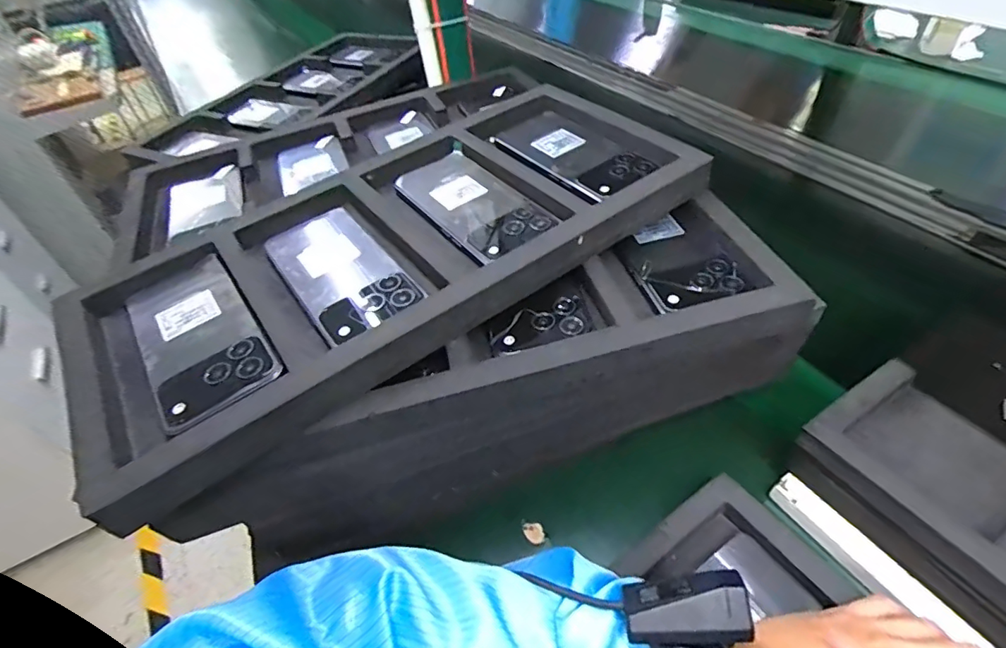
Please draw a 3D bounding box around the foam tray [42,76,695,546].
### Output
[{"bbox_3d":[-0.086,-0.068,0.415,0.467,0.036,0.231,-30,50,-20],"label":"foam tray"}]

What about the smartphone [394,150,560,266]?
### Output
[{"bbox_3d":[-0.027,-0.105,0.429,0.075,0.008,0.166,-30,50,-20],"label":"smartphone"}]

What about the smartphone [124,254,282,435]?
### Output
[{"bbox_3d":[-0.218,0.009,0.365,0.073,0.014,0.177,-32,50,-22],"label":"smartphone"}]

